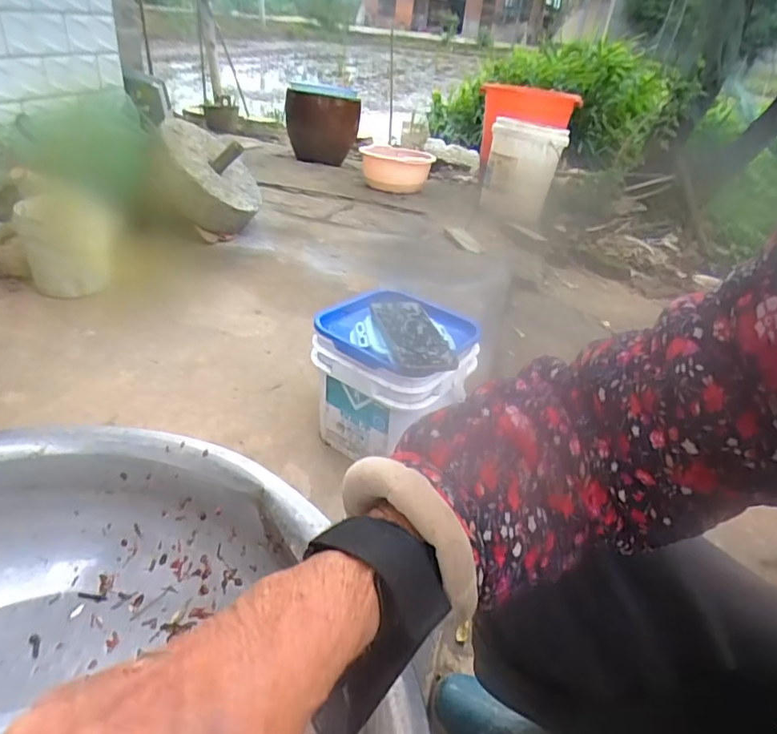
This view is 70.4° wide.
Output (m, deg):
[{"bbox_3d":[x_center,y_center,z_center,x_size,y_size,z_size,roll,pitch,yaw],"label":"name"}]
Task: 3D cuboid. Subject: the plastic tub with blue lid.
[{"bbox_3d":[0.007,0.016,0.865,0.221,0.192,0.197,24,37,25],"label":"plastic tub with blue lid"}]

